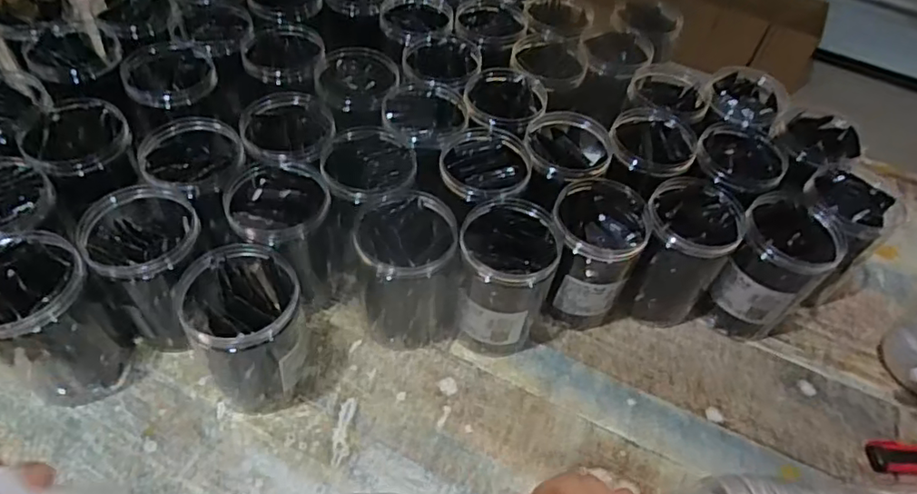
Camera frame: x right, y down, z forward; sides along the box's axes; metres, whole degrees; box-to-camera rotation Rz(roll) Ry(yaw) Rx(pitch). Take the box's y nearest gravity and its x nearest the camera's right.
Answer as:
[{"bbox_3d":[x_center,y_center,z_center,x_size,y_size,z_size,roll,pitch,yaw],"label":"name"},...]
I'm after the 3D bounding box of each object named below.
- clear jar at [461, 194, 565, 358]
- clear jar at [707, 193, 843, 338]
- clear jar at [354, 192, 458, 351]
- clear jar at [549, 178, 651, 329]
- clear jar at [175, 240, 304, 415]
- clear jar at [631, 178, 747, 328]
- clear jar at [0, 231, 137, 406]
[{"bbox_3d":[0.047,0.034,0.605,0.089,0.147,0.107,20,53,10],"label":"clear jar"},{"bbox_3d":[0.333,0.030,0.638,0.092,0.144,0.097,40,59,23],"label":"clear jar"},{"bbox_3d":[-0.053,0.025,0.600,0.090,0.154,0.090,3,52,-4],"label":"clear jar"},{"bbox_3d":[0.138,0.012,0.629,0.091,0.150,0.097,3,52,-4],"label":"clear jar"},{"bbox_3d":[-0.189,0.079,0.541,0.094,0.155,0.091,3,52,-4],"label":"clear jar"},{"bbox_3d":[0.235,0.012,0.640,0.093,0.145,0.095,33,56,19],"label":"clear jar"},{"bbox_3d":[-0.365,0.069,0.530,0.081,0.151,0.089,3,52,-4],"label":"clear jar"}]

